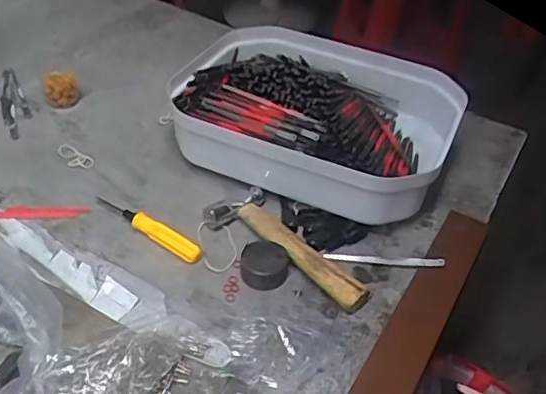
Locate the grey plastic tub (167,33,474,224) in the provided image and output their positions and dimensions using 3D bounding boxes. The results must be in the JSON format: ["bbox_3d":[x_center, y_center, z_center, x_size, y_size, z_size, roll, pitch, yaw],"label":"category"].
[{"bbox_3d":[0.045,-0.084,0.600,0.268,0.075,0.231,21,43,15],"label":"grey plastic tub"}]

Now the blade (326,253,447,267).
[{"bbox_3d":[0.097,0.054,0.501,0.102,0.006,0.008,7,41,-1],"label":"blade"}]

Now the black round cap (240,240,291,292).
[{"bbox_3d":[-0.006,0.054,0.477,0.038,0.020,0.036,4,41,-4],"label":"black round cap"}]

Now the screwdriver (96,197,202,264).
[{"bbox_3d":[-0.112,0.025,0.508,0.119,0.017,0.014,29,45,22],"label":"screwdriver"}]

